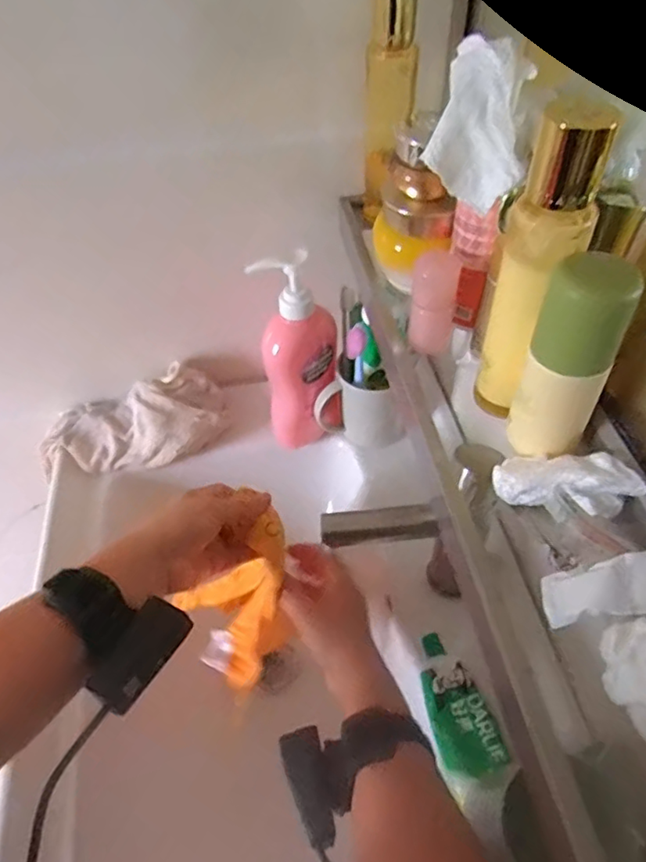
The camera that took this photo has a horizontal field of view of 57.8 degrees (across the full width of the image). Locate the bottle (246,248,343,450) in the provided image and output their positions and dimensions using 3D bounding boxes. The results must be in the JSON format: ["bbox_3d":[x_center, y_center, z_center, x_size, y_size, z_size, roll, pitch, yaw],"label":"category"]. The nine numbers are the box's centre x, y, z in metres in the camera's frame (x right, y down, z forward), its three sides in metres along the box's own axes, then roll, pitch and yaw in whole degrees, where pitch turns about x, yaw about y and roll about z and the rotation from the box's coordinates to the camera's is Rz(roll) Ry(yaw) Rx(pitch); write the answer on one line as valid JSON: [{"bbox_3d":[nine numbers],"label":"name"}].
[{"bbox_3d":[-0.023,-0.076,0.638,0.084,0.231,0.050,-11,50,-6],"label":"bottle"}]

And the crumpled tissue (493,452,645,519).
[{"bbox_3d":[0.139,0.029,0.334,0.076,0.023,0.029,1,47,27],"label":"crumpled tissue"}]

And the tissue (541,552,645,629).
[{"bbox_3d":[0.149,0.077,0.291,0.076,0.011,0.029,-18,46,20],"label":"tissue"}]

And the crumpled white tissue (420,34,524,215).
[{"bbox_3d":[0.093,-0.177,0.339,0.053,0.086,0.022,19,14,1],"label":"crumpled white tissue"}]

